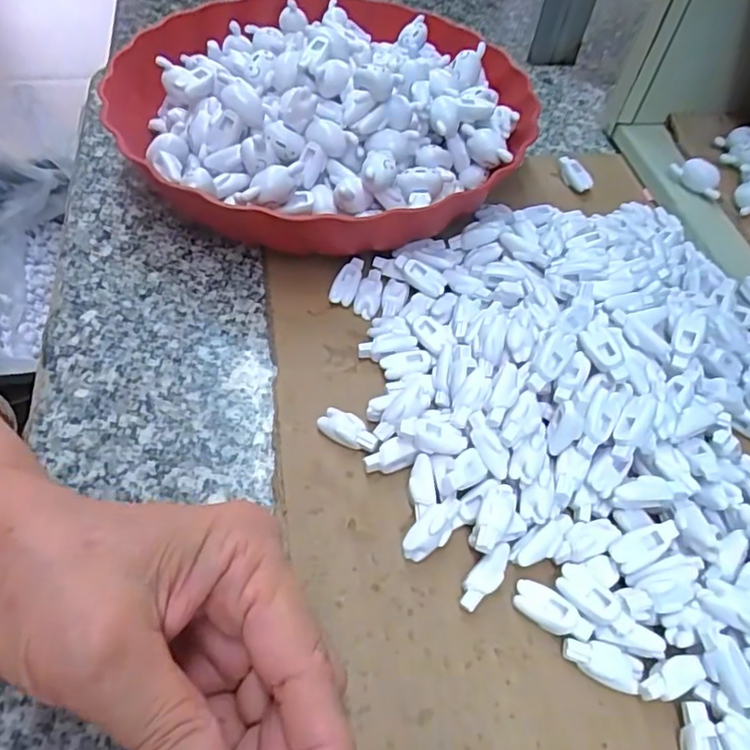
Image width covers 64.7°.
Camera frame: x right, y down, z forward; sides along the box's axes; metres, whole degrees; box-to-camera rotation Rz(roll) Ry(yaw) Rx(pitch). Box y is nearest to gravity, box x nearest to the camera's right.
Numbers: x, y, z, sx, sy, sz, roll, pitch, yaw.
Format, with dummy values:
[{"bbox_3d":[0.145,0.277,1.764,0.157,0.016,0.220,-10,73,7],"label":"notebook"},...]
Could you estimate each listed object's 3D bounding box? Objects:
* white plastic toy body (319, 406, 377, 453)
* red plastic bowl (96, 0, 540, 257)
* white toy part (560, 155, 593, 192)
[{"bbox_3d":[-0.012,0.025,0.259,0.028,0.008,0.012,30,54,14],"label":"white plastic toy body"},{"bbox_3d":[-0.027,-0.166,0.354,0.234,0.073,0.237,4,52,-5],"label":"red plastic bowl"},{"bbox_3d":[0.131,-0.132,0.387,0.009,0.011,0.028,-29,75,-21],"label":"white toy part"}]

